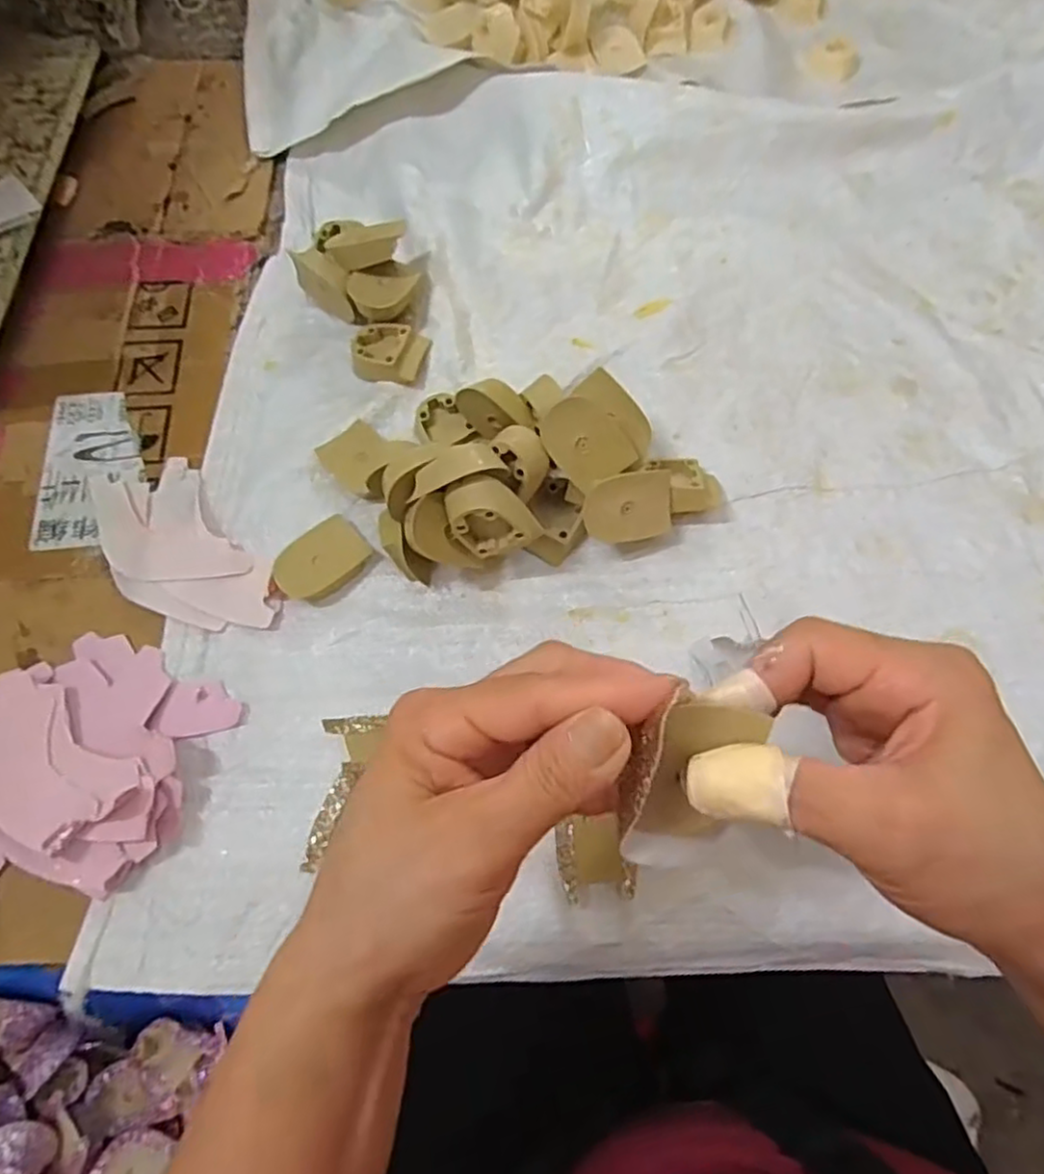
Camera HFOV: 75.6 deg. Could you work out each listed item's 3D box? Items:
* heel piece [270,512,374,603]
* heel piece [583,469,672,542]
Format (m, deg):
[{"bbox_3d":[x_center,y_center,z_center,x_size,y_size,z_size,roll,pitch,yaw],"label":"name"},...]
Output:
[{"bbox_3d":[-0.124,-0.015,0.416,0.039,0.015,0.059,46,72,-12],"label":"heel piece"},{"bbox_3d":[0.061,-0.048,0.406,0.057,0.018,0.040,-11,111,-14],"label":"heel piece"}]

